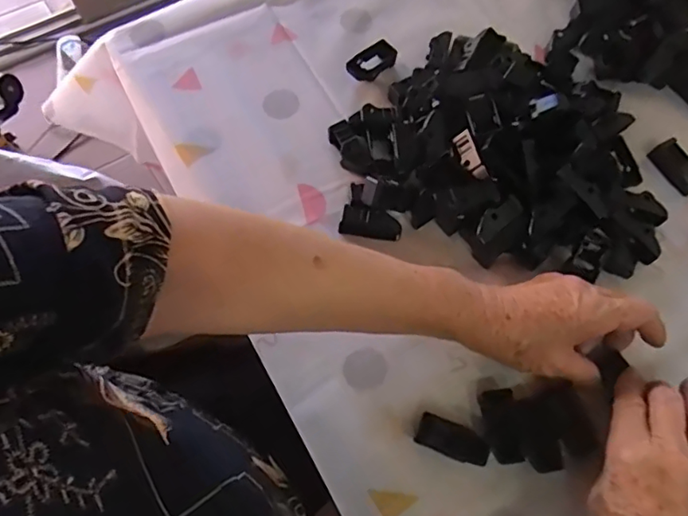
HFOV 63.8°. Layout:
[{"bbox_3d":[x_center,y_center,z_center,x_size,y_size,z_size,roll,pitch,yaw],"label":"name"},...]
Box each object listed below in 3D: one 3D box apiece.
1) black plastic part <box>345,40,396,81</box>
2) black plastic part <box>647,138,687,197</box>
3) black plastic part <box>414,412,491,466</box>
[{"bbox_3d":[0.026,-0.183,0.517,0.050,0.016,0.024,-36,73,-15],"label":"black plastic part"},{"bbox_3d":[0.297,-0.081,0.493,0.024,0.019,0.049,-32,72,-13],"label":"black plastic part"},{"bbox_3d":[0.076,0.128,0.389,0.050,0.020,0.022,20,69,7],"label":"black plastic part"}]

